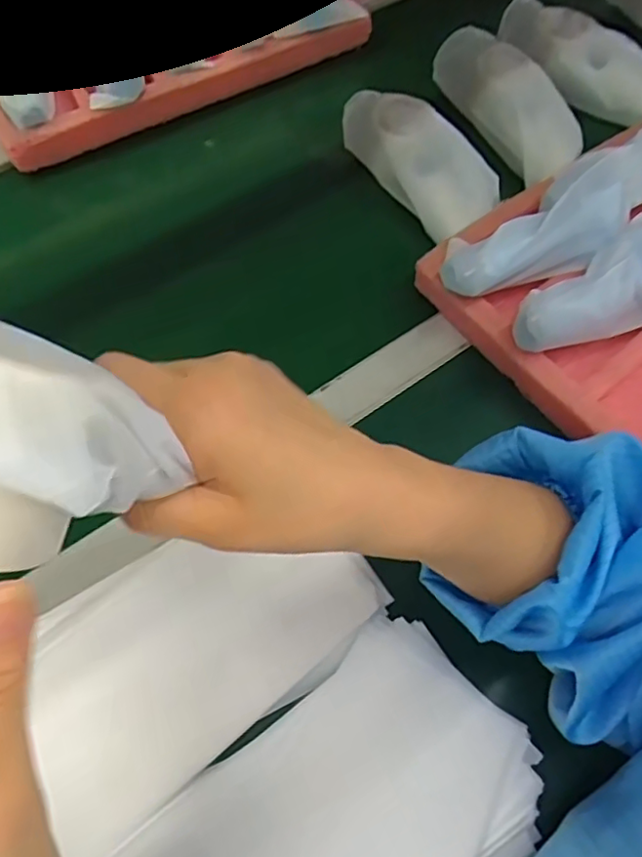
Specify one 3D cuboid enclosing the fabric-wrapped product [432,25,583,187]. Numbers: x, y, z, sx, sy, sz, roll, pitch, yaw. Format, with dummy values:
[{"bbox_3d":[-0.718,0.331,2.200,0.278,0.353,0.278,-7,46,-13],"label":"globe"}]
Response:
[{"bbox_3d":[0.190,-0.335,0.621,0.070,0.046,0.194,-26,65,-13],"label":"fabric-wrapped product"}]

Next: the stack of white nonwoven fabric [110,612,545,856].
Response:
[{"bbox_3d":[0.012,0.226,0.343,0.160,0.024,0.221,38,68,19],"label":"stack of white nonwoven fabric"}]

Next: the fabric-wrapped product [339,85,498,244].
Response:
[{"bbox_3d":[0.091,-0.262,0.581,0.072,0.049,0.171,-32,66,-15],"label":"fabric-wrapped product"}]

